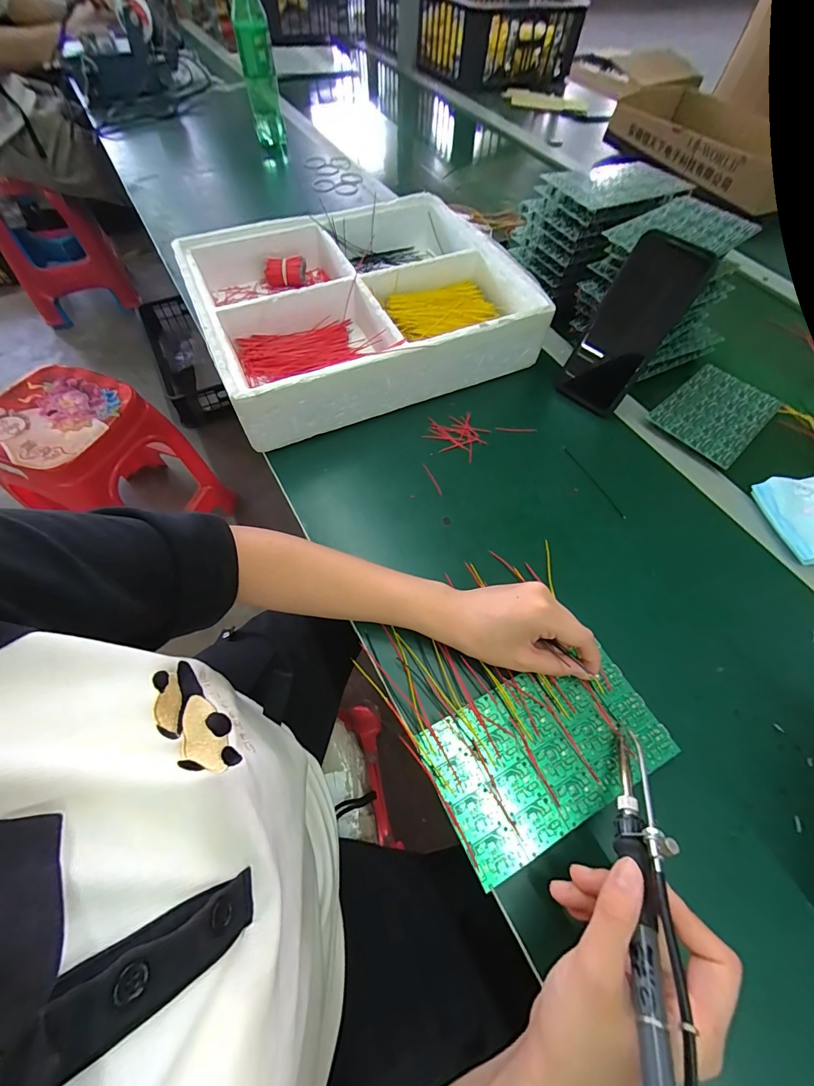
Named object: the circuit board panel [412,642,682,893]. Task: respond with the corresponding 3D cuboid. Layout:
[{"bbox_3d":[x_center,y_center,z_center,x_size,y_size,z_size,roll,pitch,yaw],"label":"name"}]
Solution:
[{"bbox_3d":[0.105,0.152,0.298,0.170,0.007,0.100,-23,67,-14],"label":"circuit board panel"}]

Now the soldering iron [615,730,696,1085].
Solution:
[{"bbox_3d":[0.133,0.201,0.215,0.022,0.046,0.199,19,43,6],"label":"soldering iron"}]

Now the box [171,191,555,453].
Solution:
[{"bbox_3d":[-0.065,-0.311,0.508,0.365,0.076,0.321,-21,64,-13],"label":"box"}]

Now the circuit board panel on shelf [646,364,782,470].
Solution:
[{"bbox_3d":[0.378,-0.162,0.482,0.166,0.008,0.101,-37,69,-20],"label":"circuit board panel on shelf"}]

